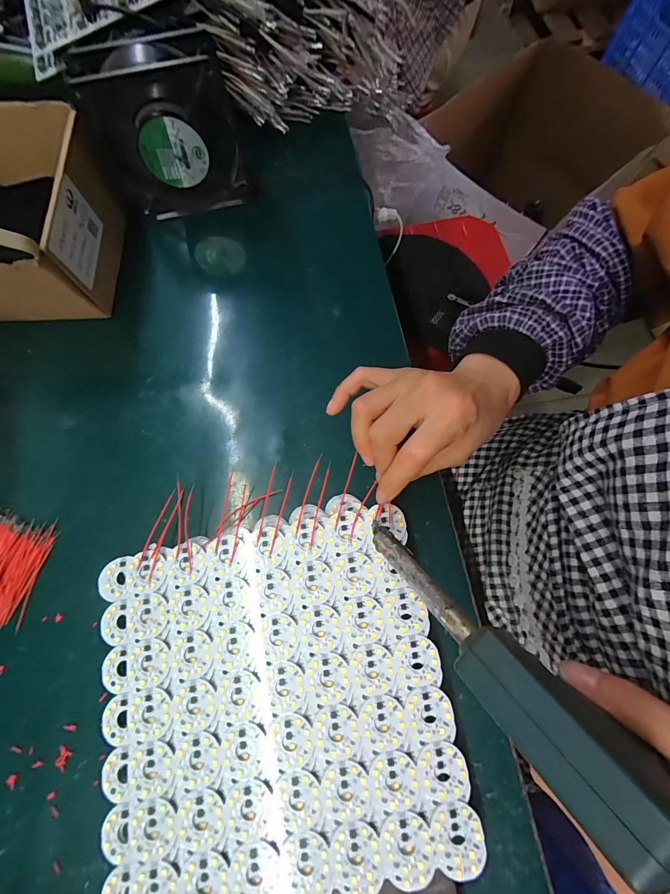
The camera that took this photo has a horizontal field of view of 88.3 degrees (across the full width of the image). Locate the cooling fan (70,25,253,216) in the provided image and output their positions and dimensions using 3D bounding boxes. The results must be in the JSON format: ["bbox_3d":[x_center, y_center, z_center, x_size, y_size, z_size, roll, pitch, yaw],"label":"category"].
[{"bbox_3d":[-0.155,-0.293,0.329,0.122,0.116,0.043,-11,73,-1],"label":"cooling fan"}]

